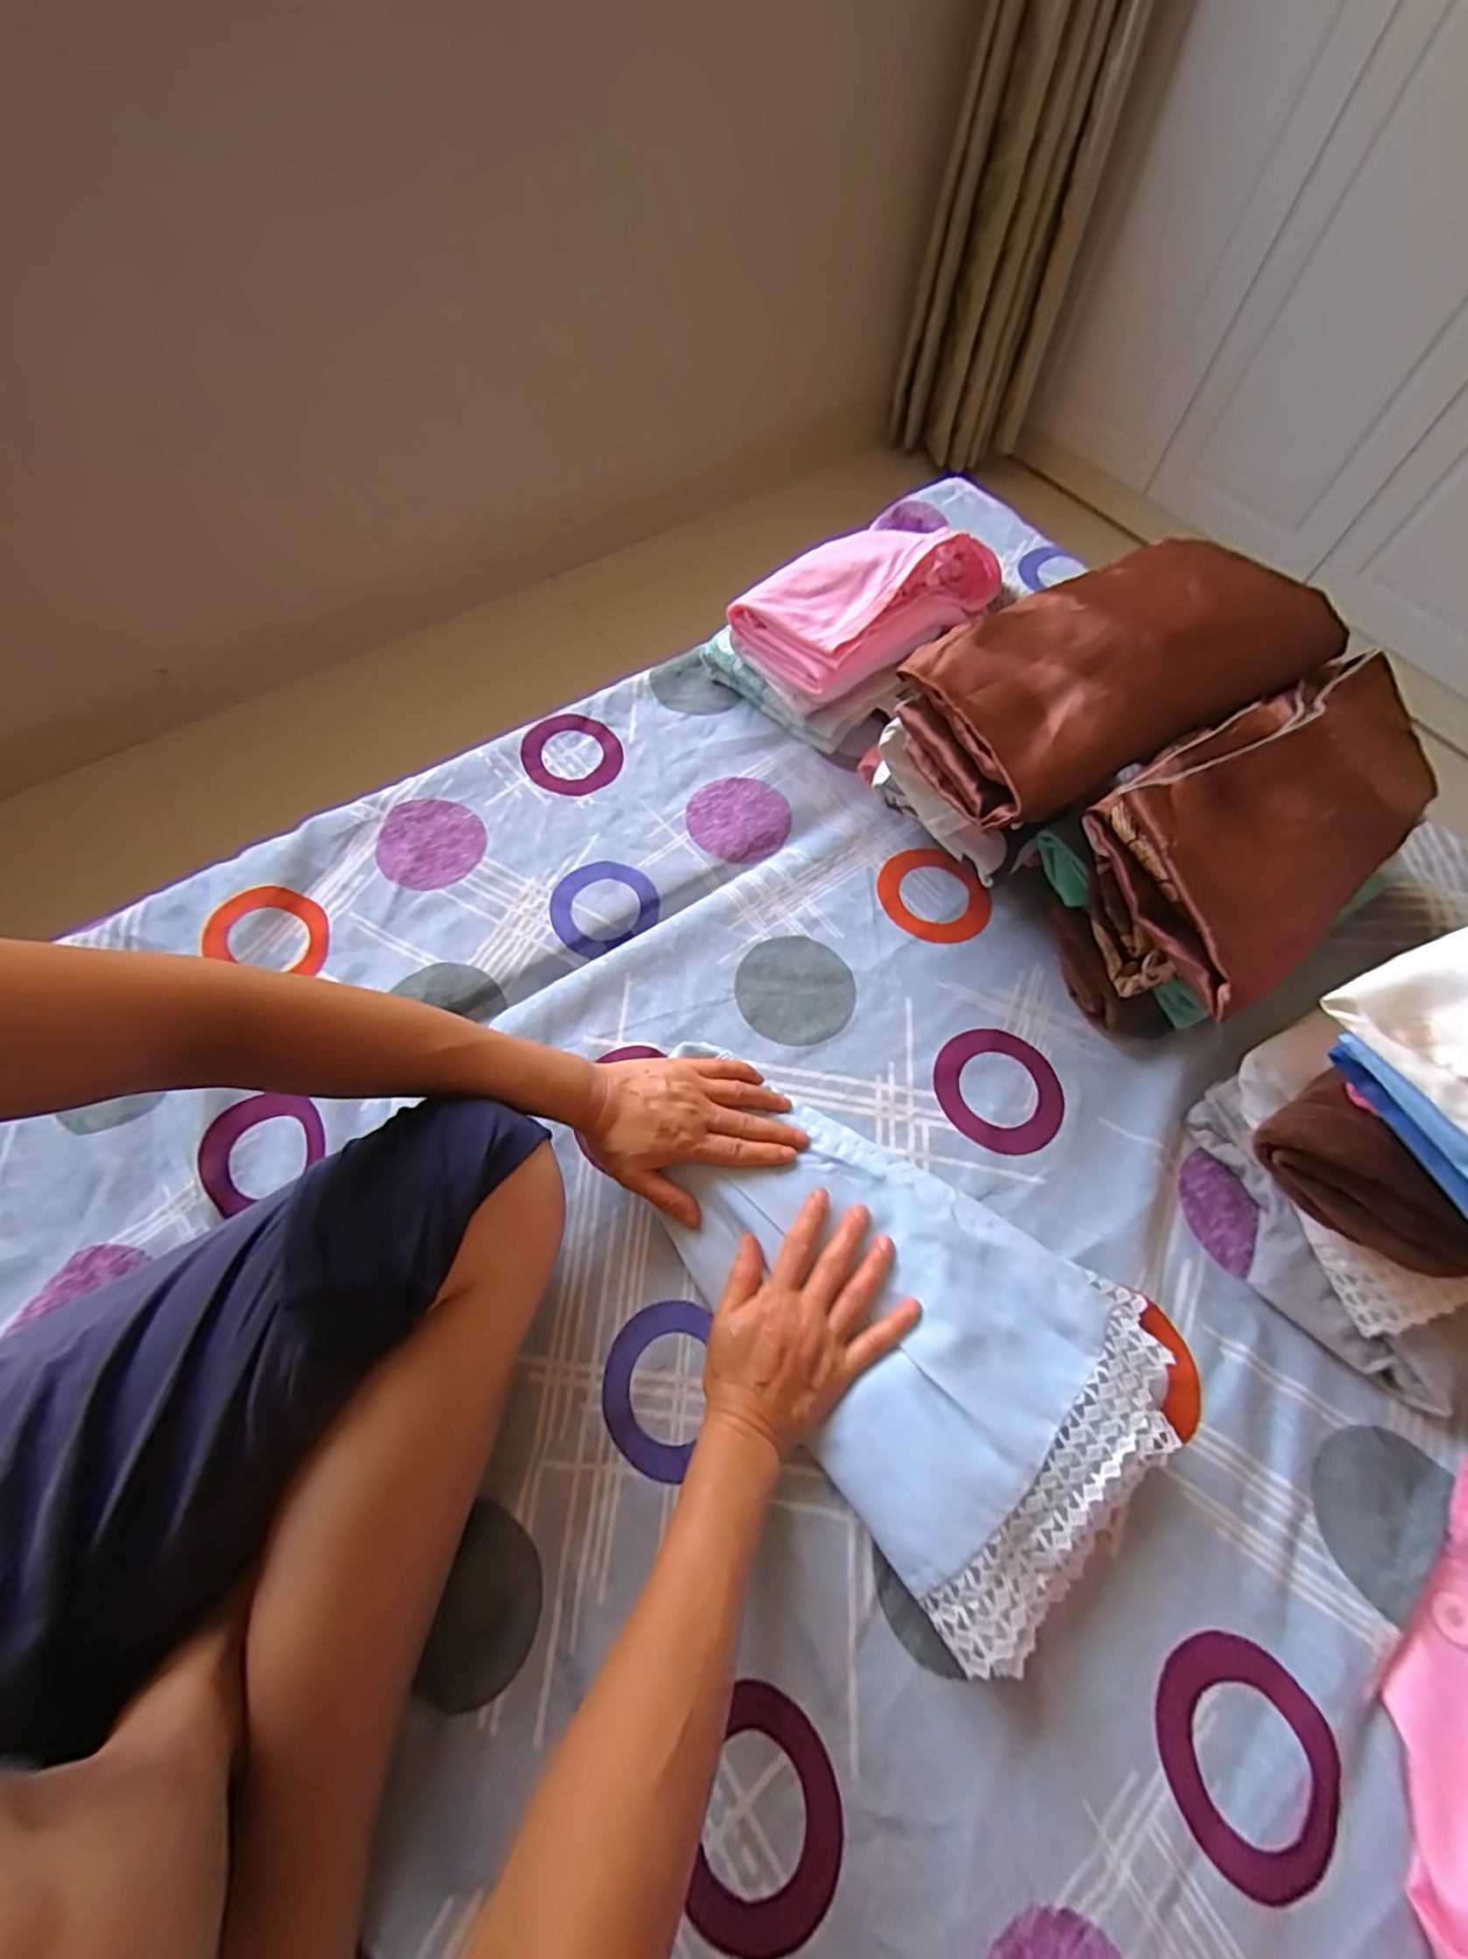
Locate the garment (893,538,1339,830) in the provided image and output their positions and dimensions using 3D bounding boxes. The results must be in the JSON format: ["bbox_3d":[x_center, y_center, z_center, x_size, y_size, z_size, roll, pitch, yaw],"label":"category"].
[{"bbox_3d":[0.266,-0.219,0.460,0.289,0.067,0.153,-25,67,-11],"label":"garment"}]

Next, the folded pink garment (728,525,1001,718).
[{"bbox_3d":[0.134,-0.357,0.609,0.267,0.085,0.122,-37,70,-15],"label":"folded pink garment"}]

